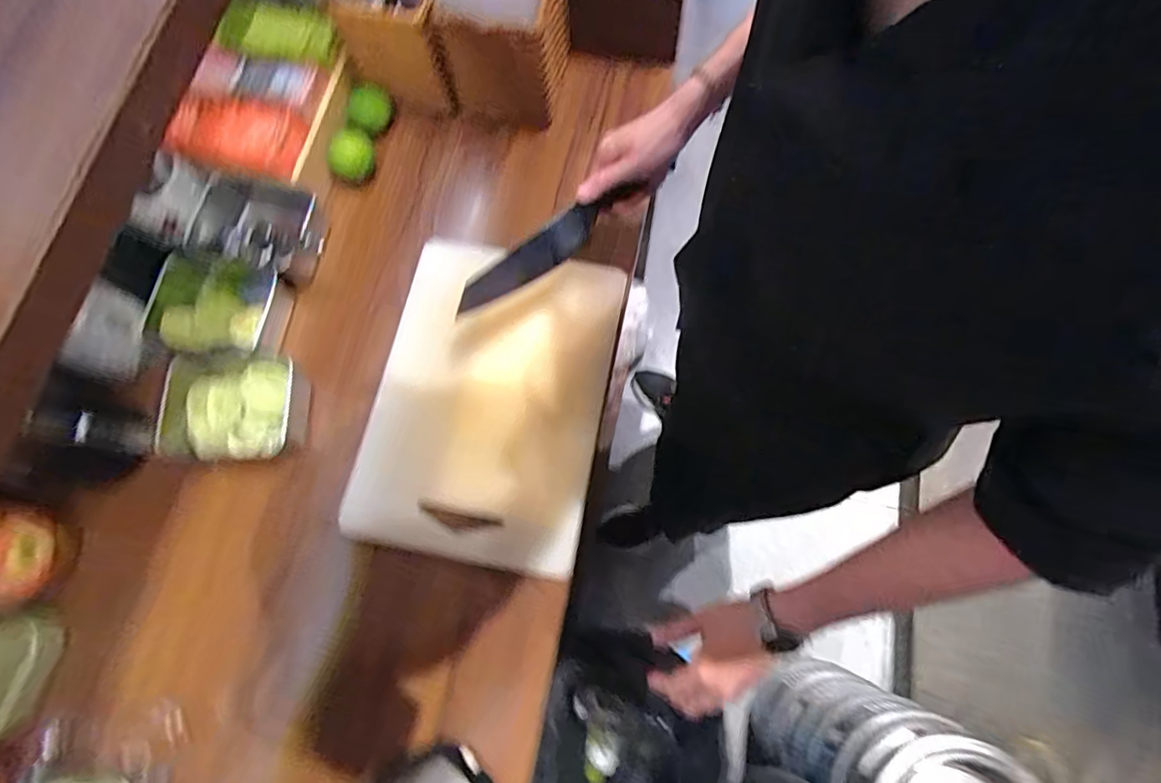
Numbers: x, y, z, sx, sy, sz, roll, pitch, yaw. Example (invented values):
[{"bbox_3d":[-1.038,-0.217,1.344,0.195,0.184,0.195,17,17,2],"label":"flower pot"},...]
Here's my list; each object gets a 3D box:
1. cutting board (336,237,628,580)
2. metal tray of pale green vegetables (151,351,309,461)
[{"bbox_3d":[-0.099,0.004,0.617,0.243,0.015,0.348,11,75,3],"label":"cutting board"},{"bbox_3d":[-0.370,0.015,0.600,0.134,0.061,0.115,0,74,2],"label":"metal tray of pale green vegetables"}]

